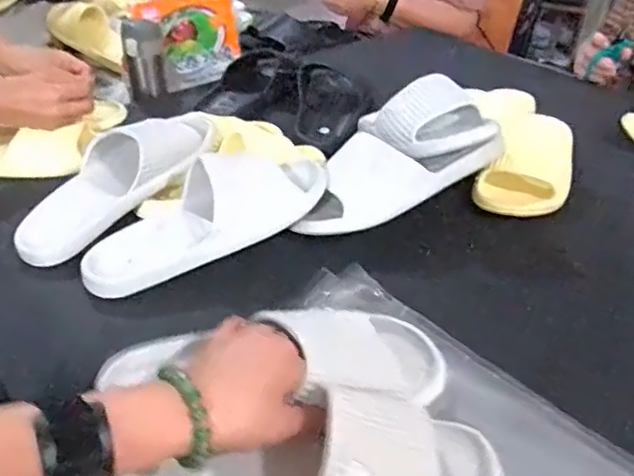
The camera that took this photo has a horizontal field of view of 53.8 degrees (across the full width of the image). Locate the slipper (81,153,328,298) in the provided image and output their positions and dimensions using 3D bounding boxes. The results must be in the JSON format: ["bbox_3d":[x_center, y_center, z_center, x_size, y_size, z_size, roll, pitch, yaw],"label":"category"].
[{"bbox_3d":[-0.116,-0.027,0.647,0.260,0.063,0.094,-27,40,-9],"label":"slipper"}]

